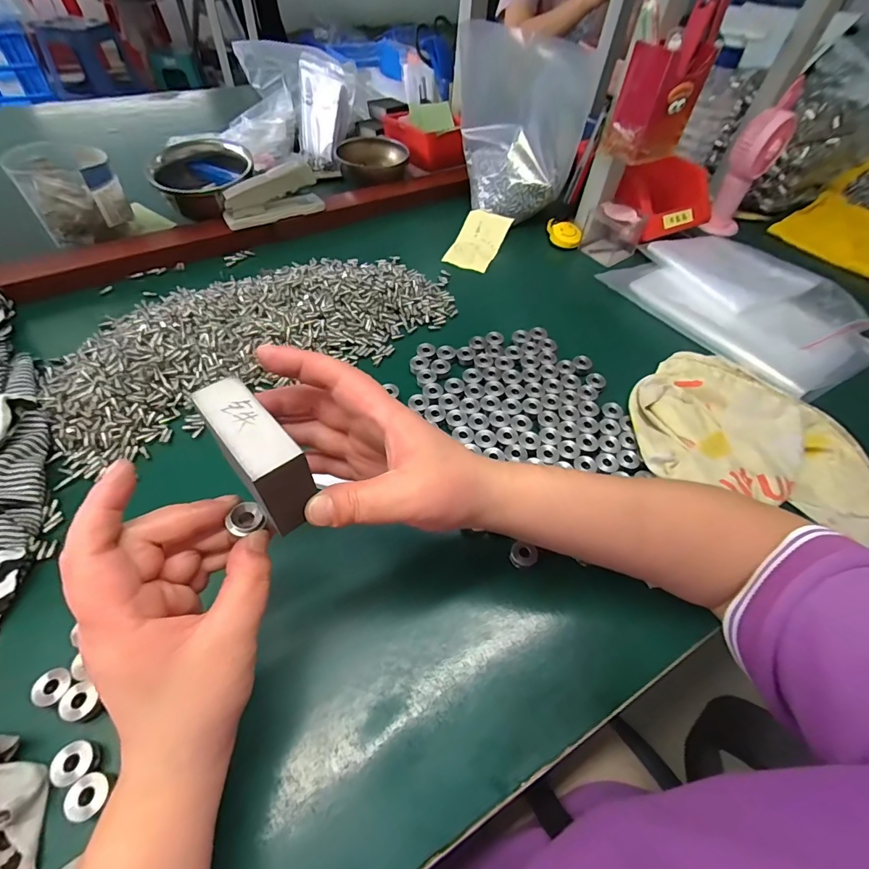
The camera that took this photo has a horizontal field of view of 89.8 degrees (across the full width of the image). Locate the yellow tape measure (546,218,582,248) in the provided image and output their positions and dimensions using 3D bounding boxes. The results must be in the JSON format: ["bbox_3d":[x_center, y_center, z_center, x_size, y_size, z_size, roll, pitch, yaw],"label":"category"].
[{"bbox_3d":[0.179,-0.281,0.611,0.055,0.019,0.039,31,84,13],"label":"yellow tape measure"}]

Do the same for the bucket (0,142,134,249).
[{"bbox_3d":[-0.429,-0.287,0.520,0.097,0.084,0.090,-29,60,-24],"label":"bucket"}]

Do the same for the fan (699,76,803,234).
[{"bbox_3d":[0.458,-0.393,0.634,0.064,0.179,0.078,28,55,16],"label":"fan"}]

